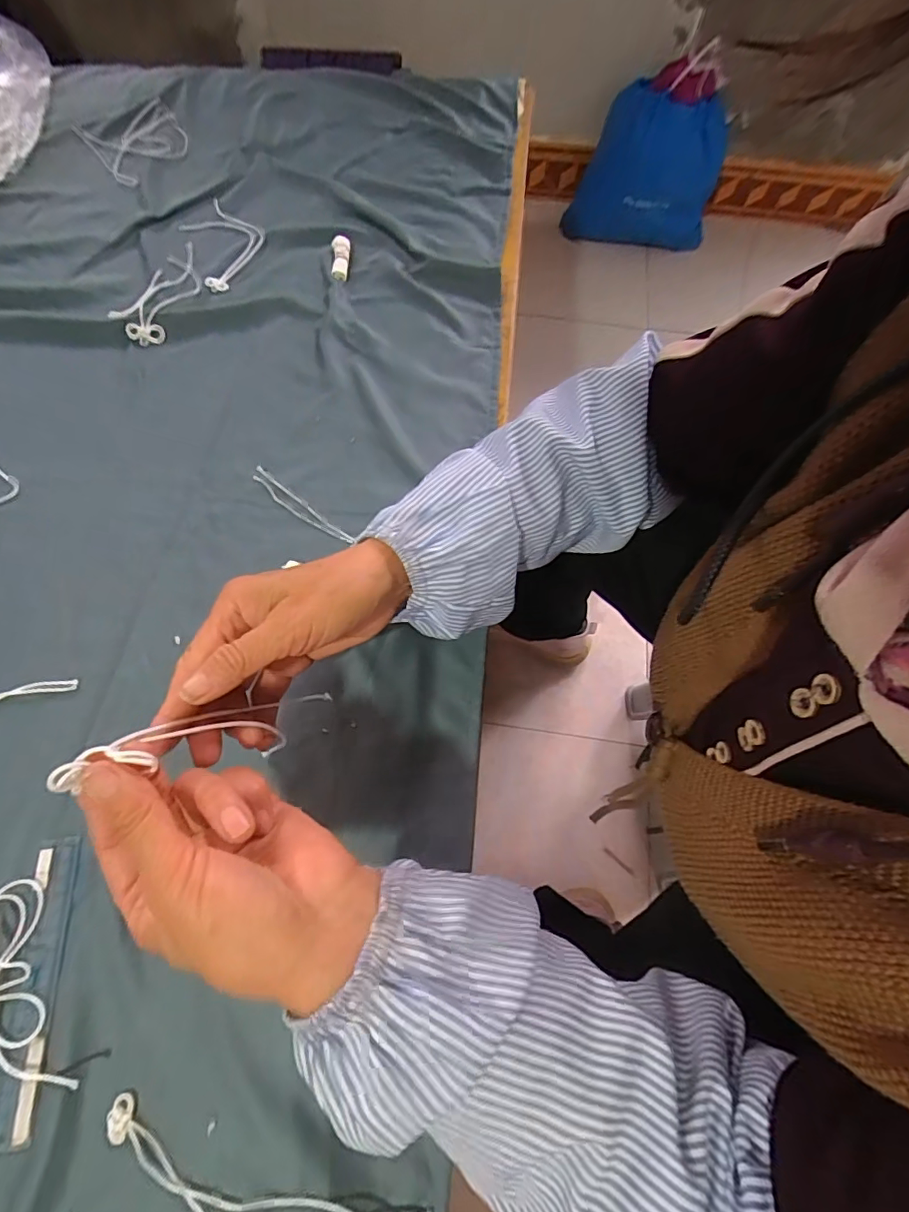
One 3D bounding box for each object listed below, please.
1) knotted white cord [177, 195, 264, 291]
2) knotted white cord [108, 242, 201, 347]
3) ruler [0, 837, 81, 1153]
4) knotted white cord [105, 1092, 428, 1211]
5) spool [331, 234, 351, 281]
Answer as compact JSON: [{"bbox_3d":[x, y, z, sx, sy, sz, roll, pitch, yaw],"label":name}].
[{"bbox_3d":[-0.262,-0.420,0.579,0.082,0.009,0.143,-25,70,-9],"label":"knotted white cord"},{"bbox_3d":[-0.314,-0.336,0.539,0.065,0.015,0.132,21,70,9],"label":"knotted white cord"},{"bbox_3d":[-0.257,0.229,0.309,0.027,0.007,0.157,-9,66,2],"label":"ruler"},{"bbox_3d":[-0.101,0.313,0.264,0.193,0.007,0.037,12,69,6],"label":"knotted white cord"},{"bbox_3d":[-0.125,-0.384,0.552,0.020,0.015,0.061,-3,68,0],"label":"spool"}]

